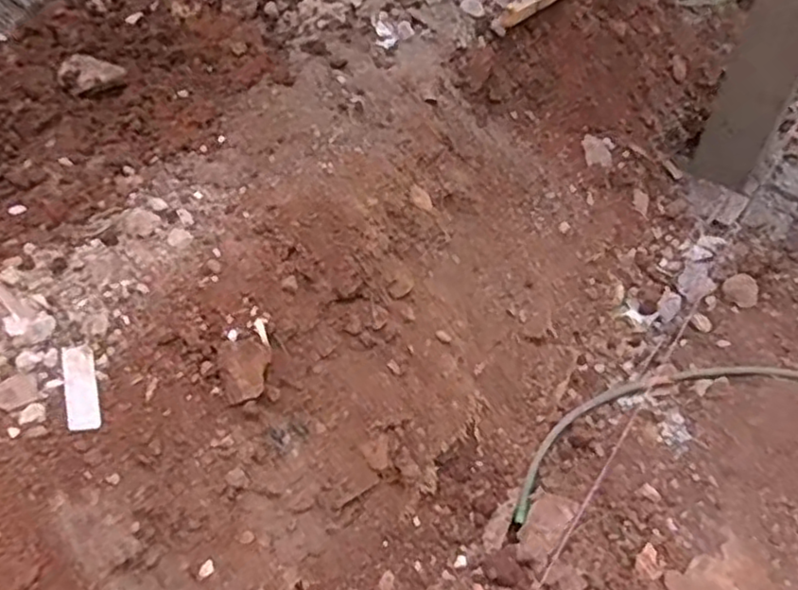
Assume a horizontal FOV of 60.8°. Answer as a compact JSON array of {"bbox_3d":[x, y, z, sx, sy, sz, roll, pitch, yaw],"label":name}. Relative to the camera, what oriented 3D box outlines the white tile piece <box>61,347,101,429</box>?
[{"bbox_3d":[-0.505,0.146,1.078,0.045,0.004,0.140,-10,65,-22],"label":"white tile piece"}]

